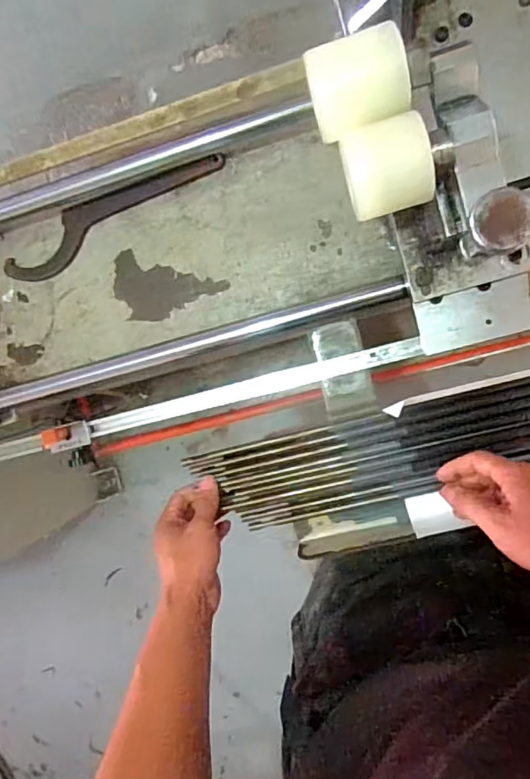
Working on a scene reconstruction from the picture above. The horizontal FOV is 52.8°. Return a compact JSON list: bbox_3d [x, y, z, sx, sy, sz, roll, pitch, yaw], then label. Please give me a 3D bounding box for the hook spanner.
[{"bbox_3d":[-0.202,-0.232,0.698,0.318,0.013,0.059,-29,90,8],"label":"hook spanner"}]

